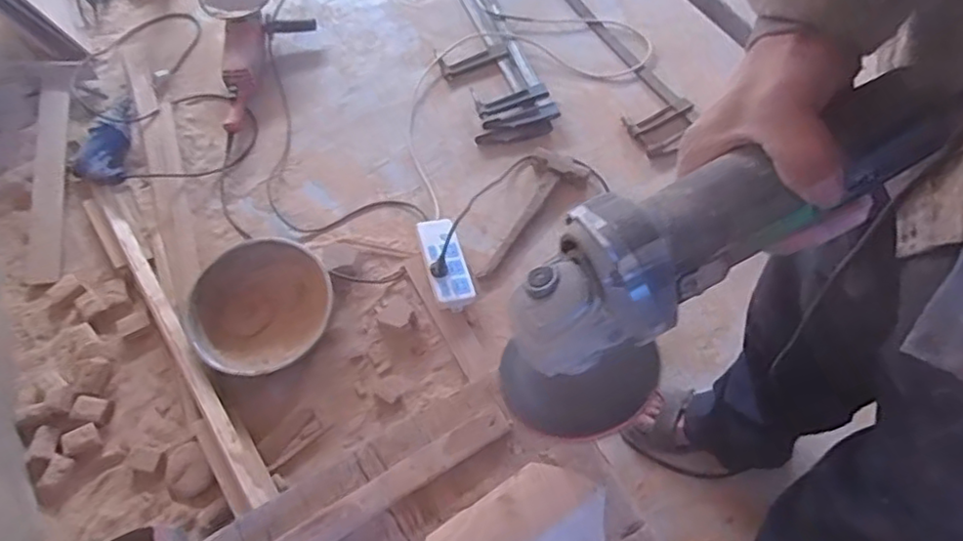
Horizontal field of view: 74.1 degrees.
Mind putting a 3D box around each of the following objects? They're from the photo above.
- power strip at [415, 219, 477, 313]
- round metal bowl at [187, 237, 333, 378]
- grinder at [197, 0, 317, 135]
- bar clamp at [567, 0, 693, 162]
[{"bbox_3d":[-0.071,-0.019,1.243,0.079,0.048,0.194,-17,63,-4],"label":"power strip"},{"bbox_3d":[-0.402,0.068,1.191,0.234,0.080,0.273,26,68,17],"label":"round metal bowl"},{"bbox_3d":[-0.547,-0.524,1.540,0.239,0.146,0.428,-1,80,1],"label":"grinder"},{"bbox_3d":[0.304,-0.504,1.534,0.152,0.029,0.576,-29,64,-10],"label":"bar clamp"}]

